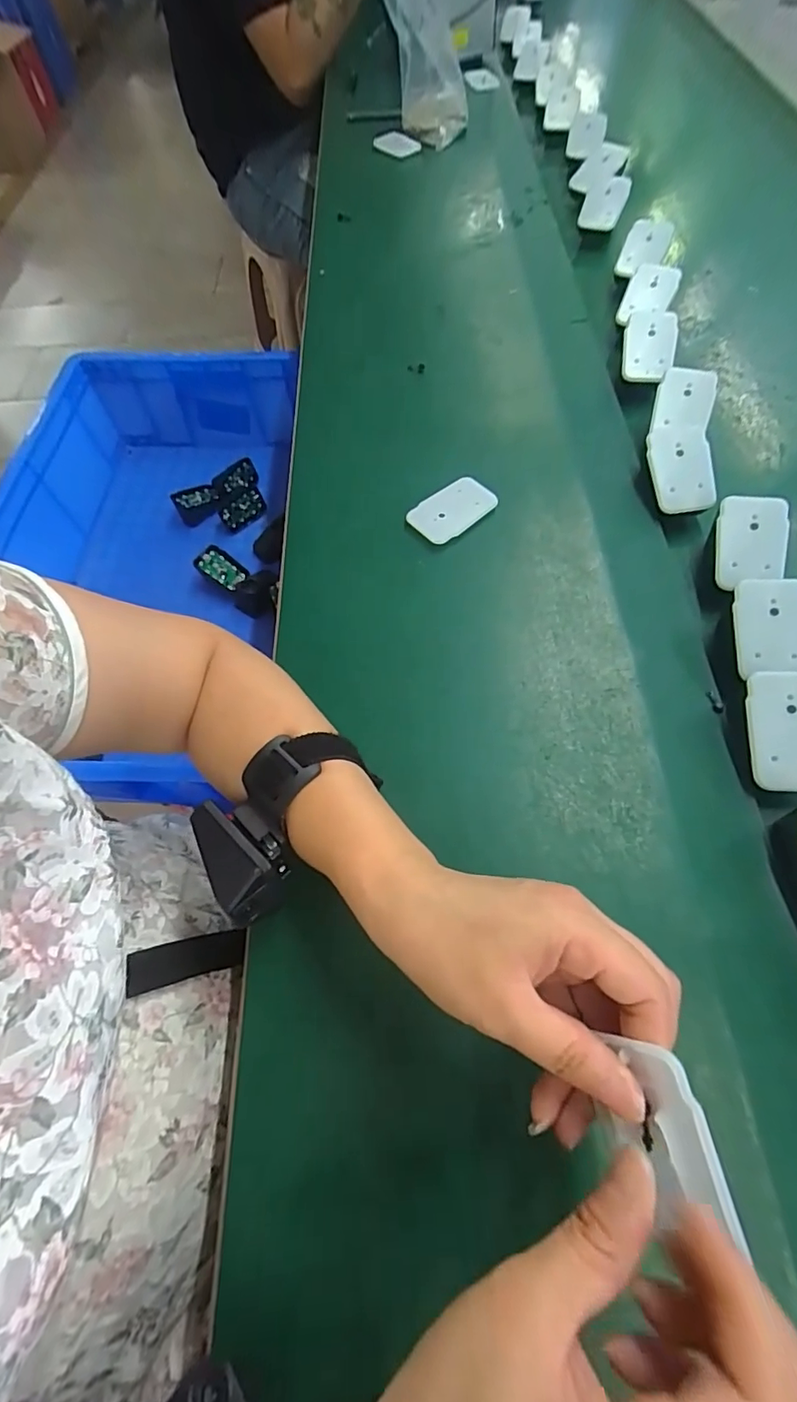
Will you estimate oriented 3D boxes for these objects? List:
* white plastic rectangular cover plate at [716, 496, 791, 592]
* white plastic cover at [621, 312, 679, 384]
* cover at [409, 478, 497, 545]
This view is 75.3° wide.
[{"bbox_3d":[0.244,-0.109,0.356,0.044,0.008,0.065,7,87,10],"label":"white plastic rectangular cover plate"},{"bbox_3d":[0.224,-0.319,0.461,0.042,0.011,0.086,9,77,18],"label":"white plastic cover"},{"bbox_3d":[0.043,-0.154,0.419,0.065,0.012,0.041,-35,67,-13],"label":"cover"}]

